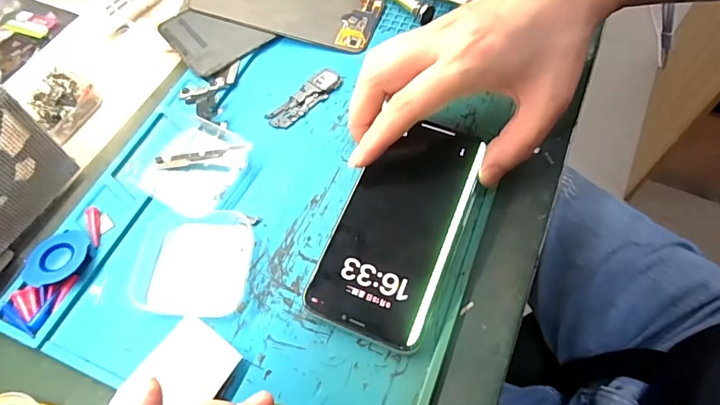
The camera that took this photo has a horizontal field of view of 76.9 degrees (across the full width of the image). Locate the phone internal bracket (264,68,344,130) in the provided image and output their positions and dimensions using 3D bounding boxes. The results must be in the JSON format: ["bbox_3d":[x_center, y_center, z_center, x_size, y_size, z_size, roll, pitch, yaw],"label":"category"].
[{"bbox_3d":[-0.040,-0.077,0.334,0.021,0.004,0.063,39,68,20],"label":"phone internal bracket"}]

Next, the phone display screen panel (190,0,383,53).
[{"bbox_3d":[-0.069,-0.170,0.381,0.169,0.010,0.069,15,62,10],"label":"phone display screen panel"}]

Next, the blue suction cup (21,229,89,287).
[{"bbox_3d":[-0.180,0.033,0.270,0.033,0.012,0.036,-1,61,1],"label":"blue suction cup"}]

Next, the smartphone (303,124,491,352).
[{"bbox_3d":[0.025,0.011,0.266,0.067,0.009,0.137,23,68,14],"label":"smartphone"}]

